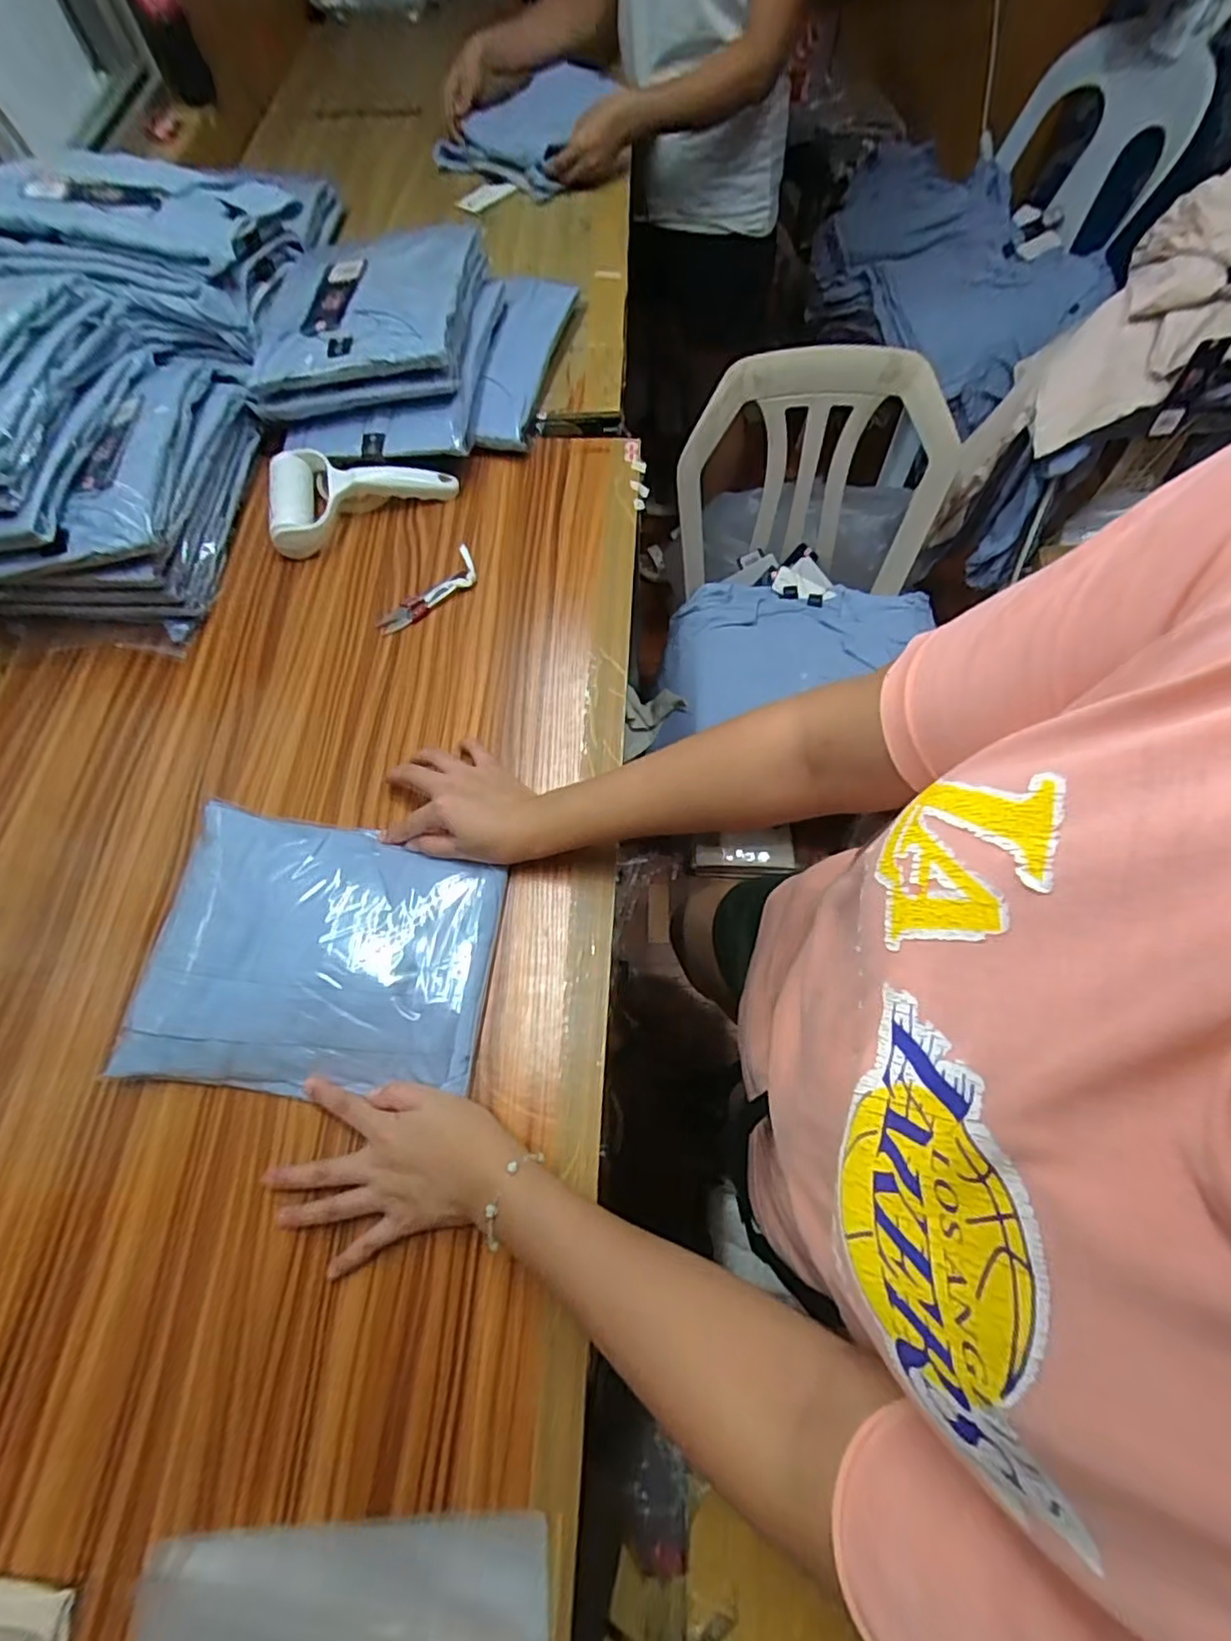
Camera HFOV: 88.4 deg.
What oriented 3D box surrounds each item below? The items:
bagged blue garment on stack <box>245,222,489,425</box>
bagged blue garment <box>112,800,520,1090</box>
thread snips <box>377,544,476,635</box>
[{"bbox_3d":[-0.260,-0.549,0.671,0.217,0.049,0.244,1,71,9],"label":"bagged blue garment on stack"},{"bbox_3d":[-0.217,0.099,0.475,0.241,0.036,0.194,6,67,6],"label":"bagged blue garment"},{"bbox_3d":[-0.181,-0.225,0.630,0.039,0.011,0.119,39,74,18],"label":"thread snips"}]

